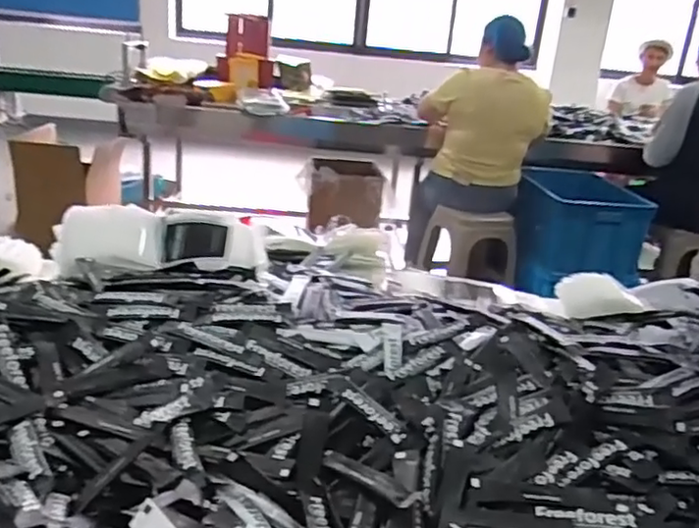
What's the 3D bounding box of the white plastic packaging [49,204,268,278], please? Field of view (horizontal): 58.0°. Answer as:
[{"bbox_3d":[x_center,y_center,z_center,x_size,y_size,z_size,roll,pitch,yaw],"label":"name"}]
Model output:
[{"bbox_3d":[-0.272,-0.038,0.916,0.301,0.074,0.175,-2,21,-19],"label":"white plastic packaging"}]

